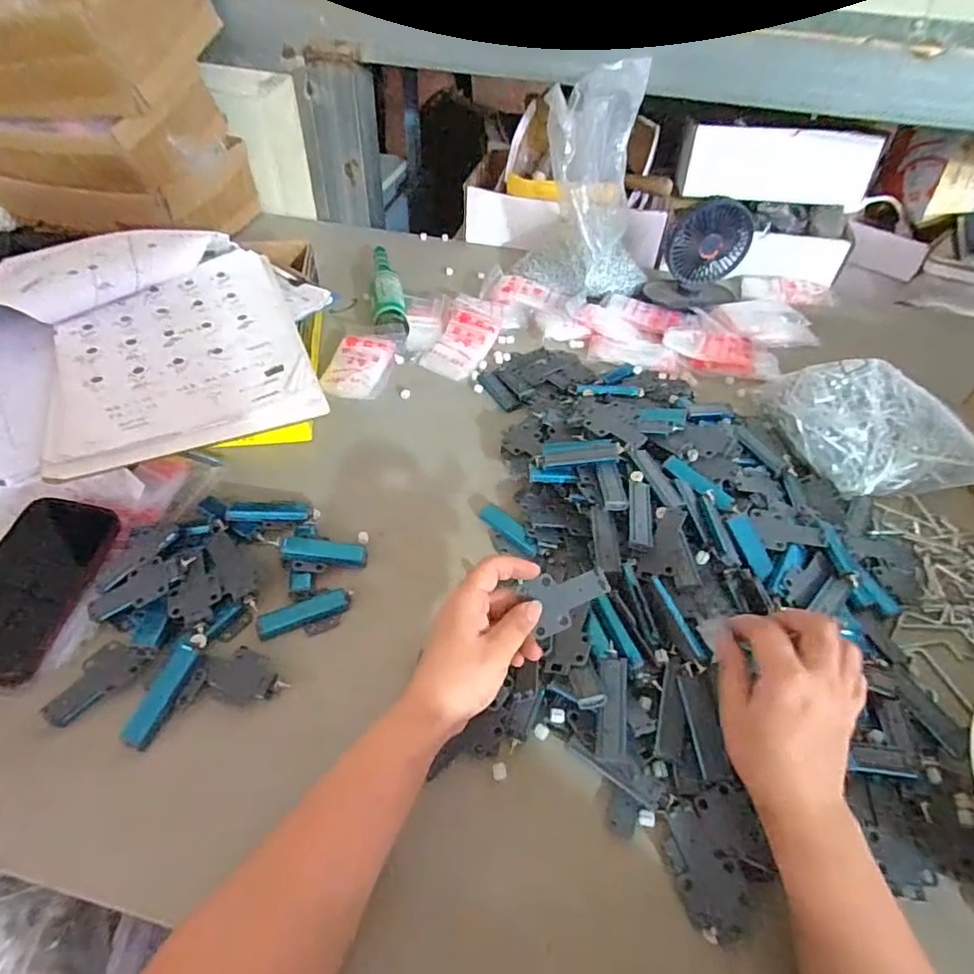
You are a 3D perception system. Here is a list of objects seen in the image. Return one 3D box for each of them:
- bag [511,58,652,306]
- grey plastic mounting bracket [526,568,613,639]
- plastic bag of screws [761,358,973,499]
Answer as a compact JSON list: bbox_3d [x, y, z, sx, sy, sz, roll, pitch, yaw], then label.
[{"bbox_3d":[0.160,-0.434,0.814,0.147,0.272,0.161,-29,56,-27],"label":"bag"},{"bbox_3d":[0.058,0.081,0.422,0.063,0.009,0.040,-41,82,6],"label":"grey plastic mounting bracket"},{"bbox_3d":[0.435,-0.072,0.620,0.223,0.088,0.142,26,51,18],"label":"plastic bag of screws"}]

